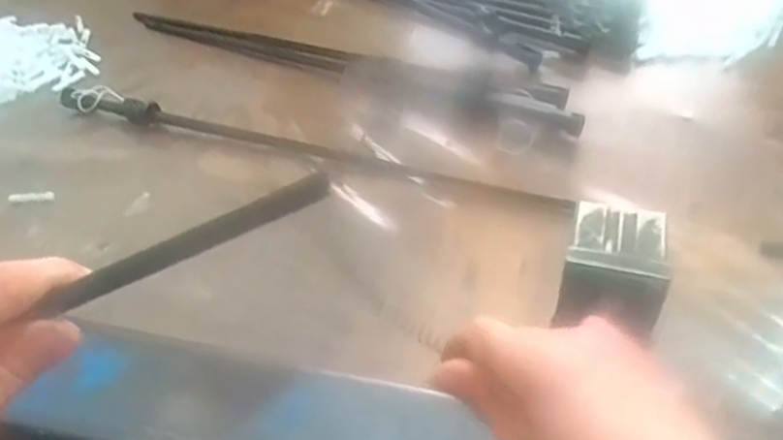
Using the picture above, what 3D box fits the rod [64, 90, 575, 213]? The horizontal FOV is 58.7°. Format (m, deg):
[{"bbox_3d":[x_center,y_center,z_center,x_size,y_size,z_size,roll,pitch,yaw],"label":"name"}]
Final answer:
[{"bbox_3d":[-0.100,-0.077,0.708,0.555,0.014,0.028,12,47,17],"label":"rod"}]

